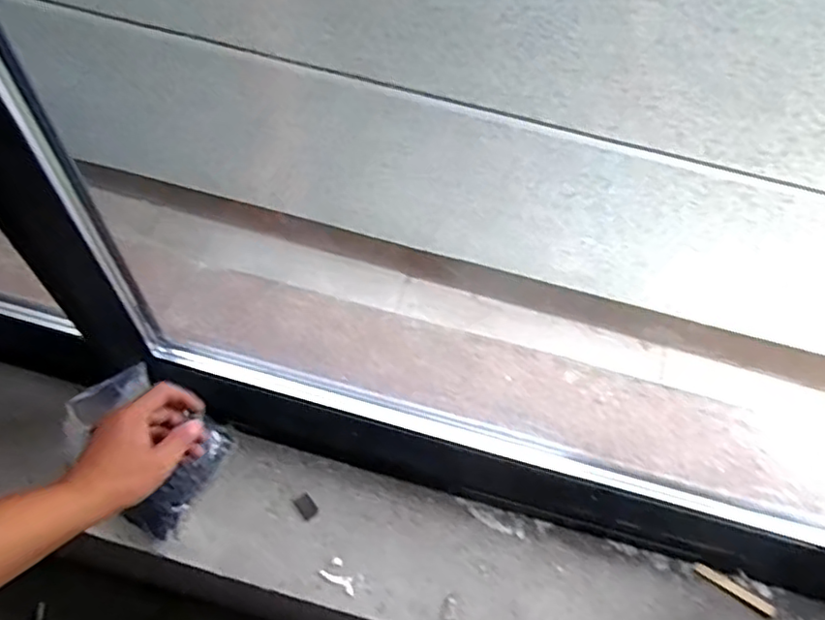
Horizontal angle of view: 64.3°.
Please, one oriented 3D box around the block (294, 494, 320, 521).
[{"bbox_3d":[-0.146,0.272,0.908,0.023,0.004,0.032,-32,67,-21],"label":"block"}]

